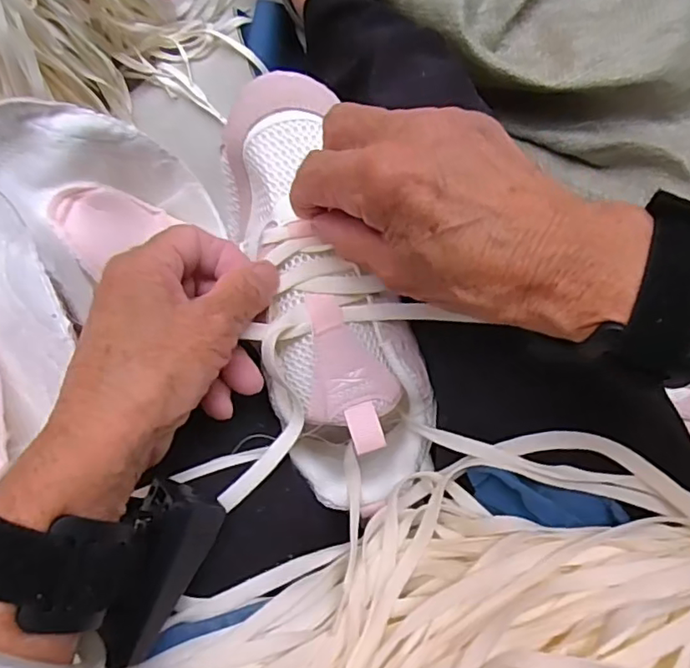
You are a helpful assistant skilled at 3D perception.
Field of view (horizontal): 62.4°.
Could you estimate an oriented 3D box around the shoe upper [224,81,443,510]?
[{"bbox_3d":[-0.012,-0.018,0.294,0.075,0.053,0.221,-18,93,-3],"label":"shoe upper"}]

